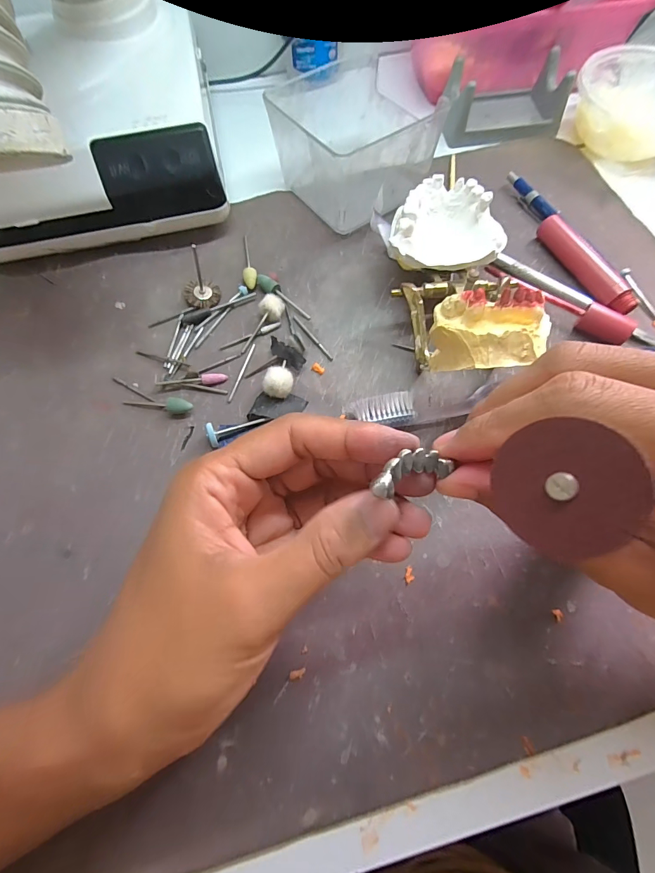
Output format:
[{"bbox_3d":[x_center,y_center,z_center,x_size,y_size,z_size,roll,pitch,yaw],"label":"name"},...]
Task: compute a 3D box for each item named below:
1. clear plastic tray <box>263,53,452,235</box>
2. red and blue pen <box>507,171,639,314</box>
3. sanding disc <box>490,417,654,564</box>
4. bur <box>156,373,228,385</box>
[{"bbox_3d":[0.020,-0.217,0.287,0.091,0.058,0.101,-33,71,-11],"label":"clear plastic tray"},{"bbox_3d":[0.169,-0.142,0.276,0.018,0.018,0.142,-17,68,-5],"label":"red and blue pen"},{"bbox_3d":[0.044,0.010,0.072,0.004,0.025,0.024,1,55,-48],"label":"sanding disc"},{"bbox_3d":[-0.086,-0.035,0.244,0.044,0.006,0.007,-8,68,-2],"label":"bur"}]

